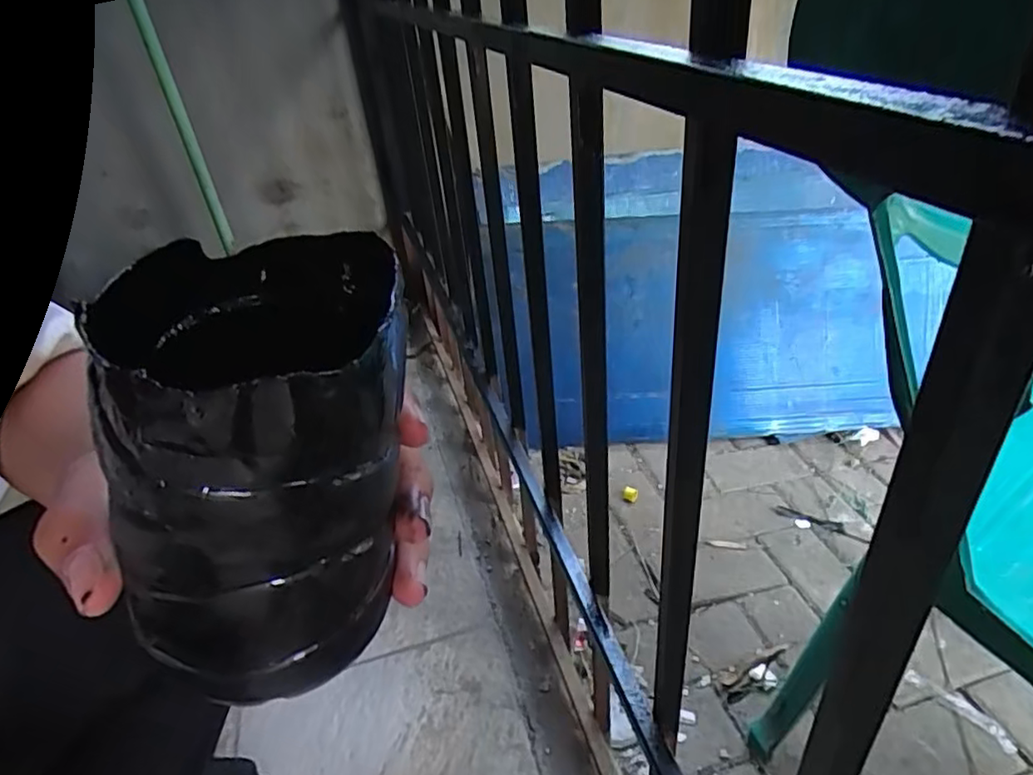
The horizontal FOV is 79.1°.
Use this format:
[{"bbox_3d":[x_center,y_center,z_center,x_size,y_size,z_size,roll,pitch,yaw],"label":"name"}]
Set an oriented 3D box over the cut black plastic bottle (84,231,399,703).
[{"bbox_3d":[-0.071,0.020,0.195,0.077,0.115,0.095,-5,34,0],"label":"cut black plastic bottle"}]

